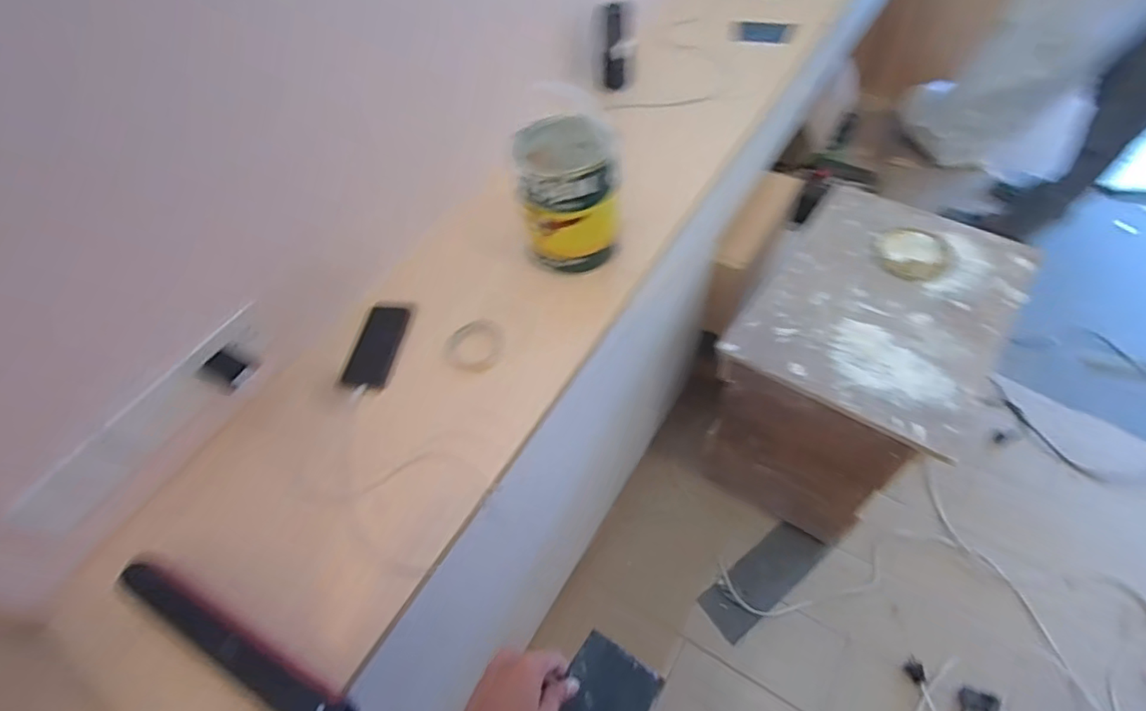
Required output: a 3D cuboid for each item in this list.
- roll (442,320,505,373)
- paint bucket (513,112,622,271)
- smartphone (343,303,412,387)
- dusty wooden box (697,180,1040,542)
[{"bbox_3d":[-0.158,-0.015,0.888,0.097,0.021,0.086,-16,55,-4],"label":"roll"},{"bbox_3d":[-0.005,-0.267,0.924,0.163,0.202,0.163,-3,55,5],"label":"paint bucket"},{"bbox_3d":[-0.322,-0.019,0.913,0.071,0.010,0.151,4,56,10],"label":"smartphone"},{"bbox_3d":[0.679,0.038,1.399,0.444,0.571,0.658,30,64,25],"label":"dusty wooden box"}]

